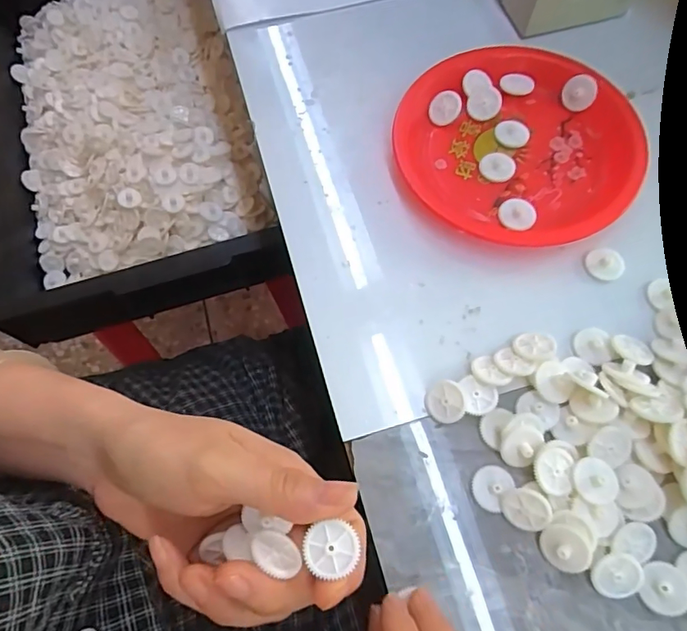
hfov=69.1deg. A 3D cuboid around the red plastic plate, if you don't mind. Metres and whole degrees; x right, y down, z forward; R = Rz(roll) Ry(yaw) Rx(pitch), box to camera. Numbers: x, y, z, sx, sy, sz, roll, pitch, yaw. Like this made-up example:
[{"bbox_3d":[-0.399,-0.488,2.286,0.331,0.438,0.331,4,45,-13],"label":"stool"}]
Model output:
[{"bbox_3d":[0.114,-0.115,0.324,0.150,0.019,0.151,-1,68,3],"label":"red plastic plate"}]

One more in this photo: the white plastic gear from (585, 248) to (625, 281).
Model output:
[{"bbox_3d":[0.155,-0.030,0.296,0.021,0.006,0.019,0,68,3],"label":"white plastic gear"}]

